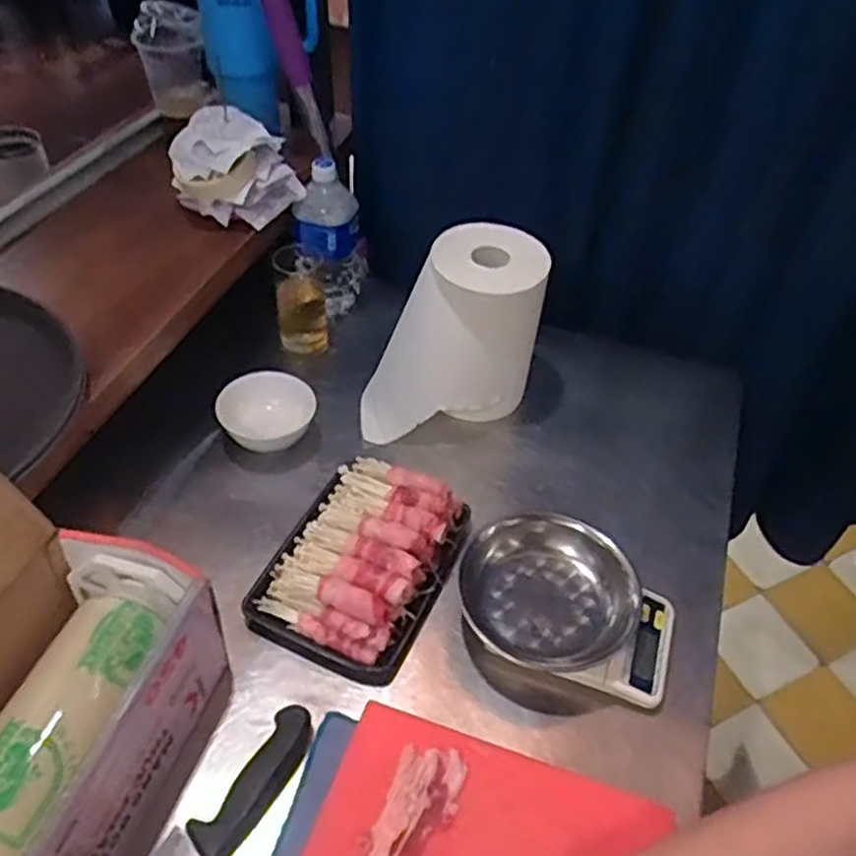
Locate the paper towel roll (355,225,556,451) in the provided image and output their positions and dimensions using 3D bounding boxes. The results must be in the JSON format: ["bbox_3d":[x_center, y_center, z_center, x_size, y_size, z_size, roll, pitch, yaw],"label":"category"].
[{"bbox_3d":[0.036,-0.093,0.907,0.194,0.234,0.132,-33,58,-32],"label":"paper towel roll"}]

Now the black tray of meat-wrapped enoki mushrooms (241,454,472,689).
[{"bbox_3d":[-0.064,0.122,0.771,0.165,0.059,0.219,21,47,13],"label":"black tray of meat-wrapped enoki mushrooms"}]

